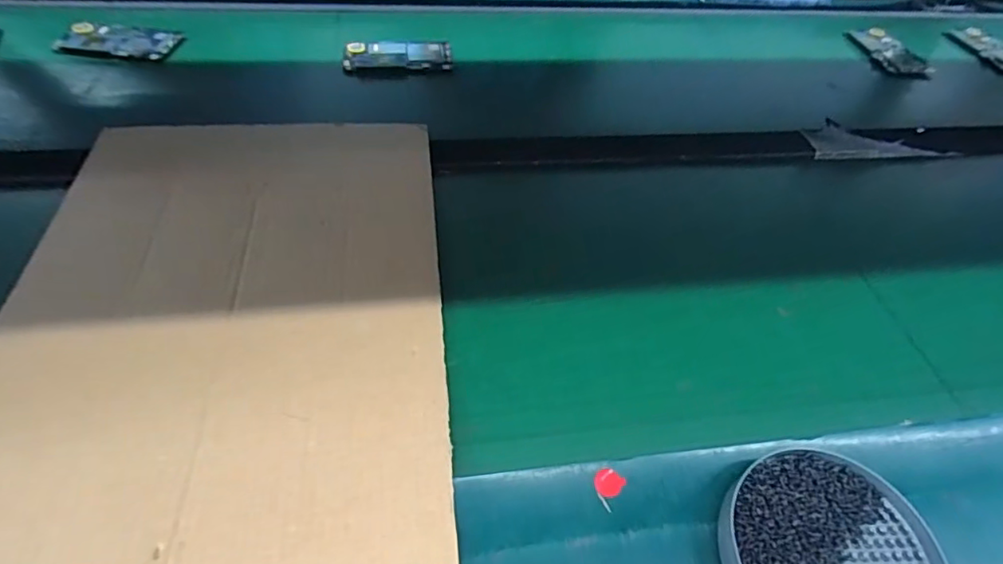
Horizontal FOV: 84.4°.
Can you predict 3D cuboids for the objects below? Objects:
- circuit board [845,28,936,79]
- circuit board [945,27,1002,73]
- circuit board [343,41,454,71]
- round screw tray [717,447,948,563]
[{"bbox_3d":[0.531,-0.318,0.762,0.070,0.017,0.131,-3,50,-8],"label":"circuit board"},{"bbox_3d":[0.703,-0.338,0.800,0.065,0.015,0.119,1,50,-5],"label":"circuit board"},{"bbox_3d":[-0.121,-0.270,0.650,0.124,0.005,0.064,-5,51,-10],"label":"circuit board"},{"bbox_3d":[0.176,0.148,0.306,0.114,0.019,0.103,-24,56,-23],"label":"round screw tray"}]

